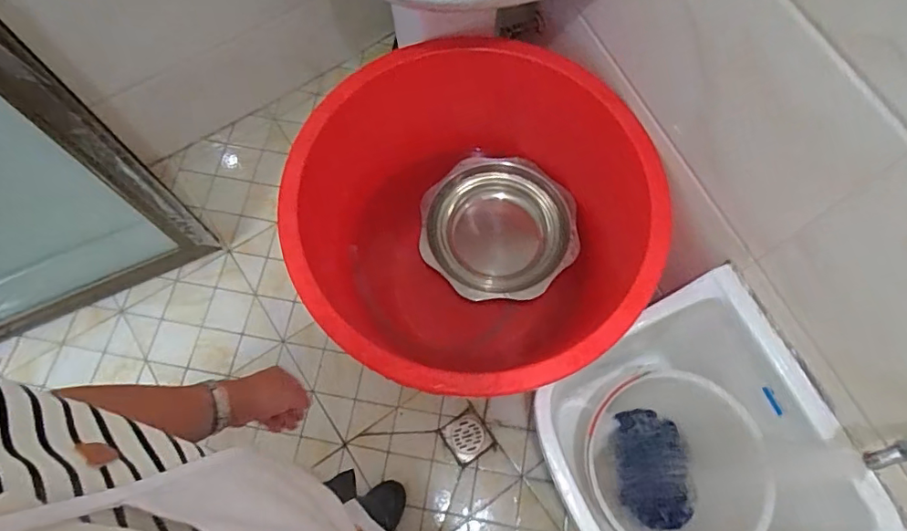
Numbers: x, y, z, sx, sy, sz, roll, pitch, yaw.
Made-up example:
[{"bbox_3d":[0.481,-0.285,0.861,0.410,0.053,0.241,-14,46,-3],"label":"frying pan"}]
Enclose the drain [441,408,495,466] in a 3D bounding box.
[{"bbox_3d":[0.033,0.410,1.267,0.094,0.006,0.100,-31,73,-10],"label":"drain"}]

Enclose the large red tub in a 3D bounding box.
[{"bbox_3d":[0.035,-0.084,1.119,0.689,0.469,0.718,0,71,0],"label":"large red tub"}]

